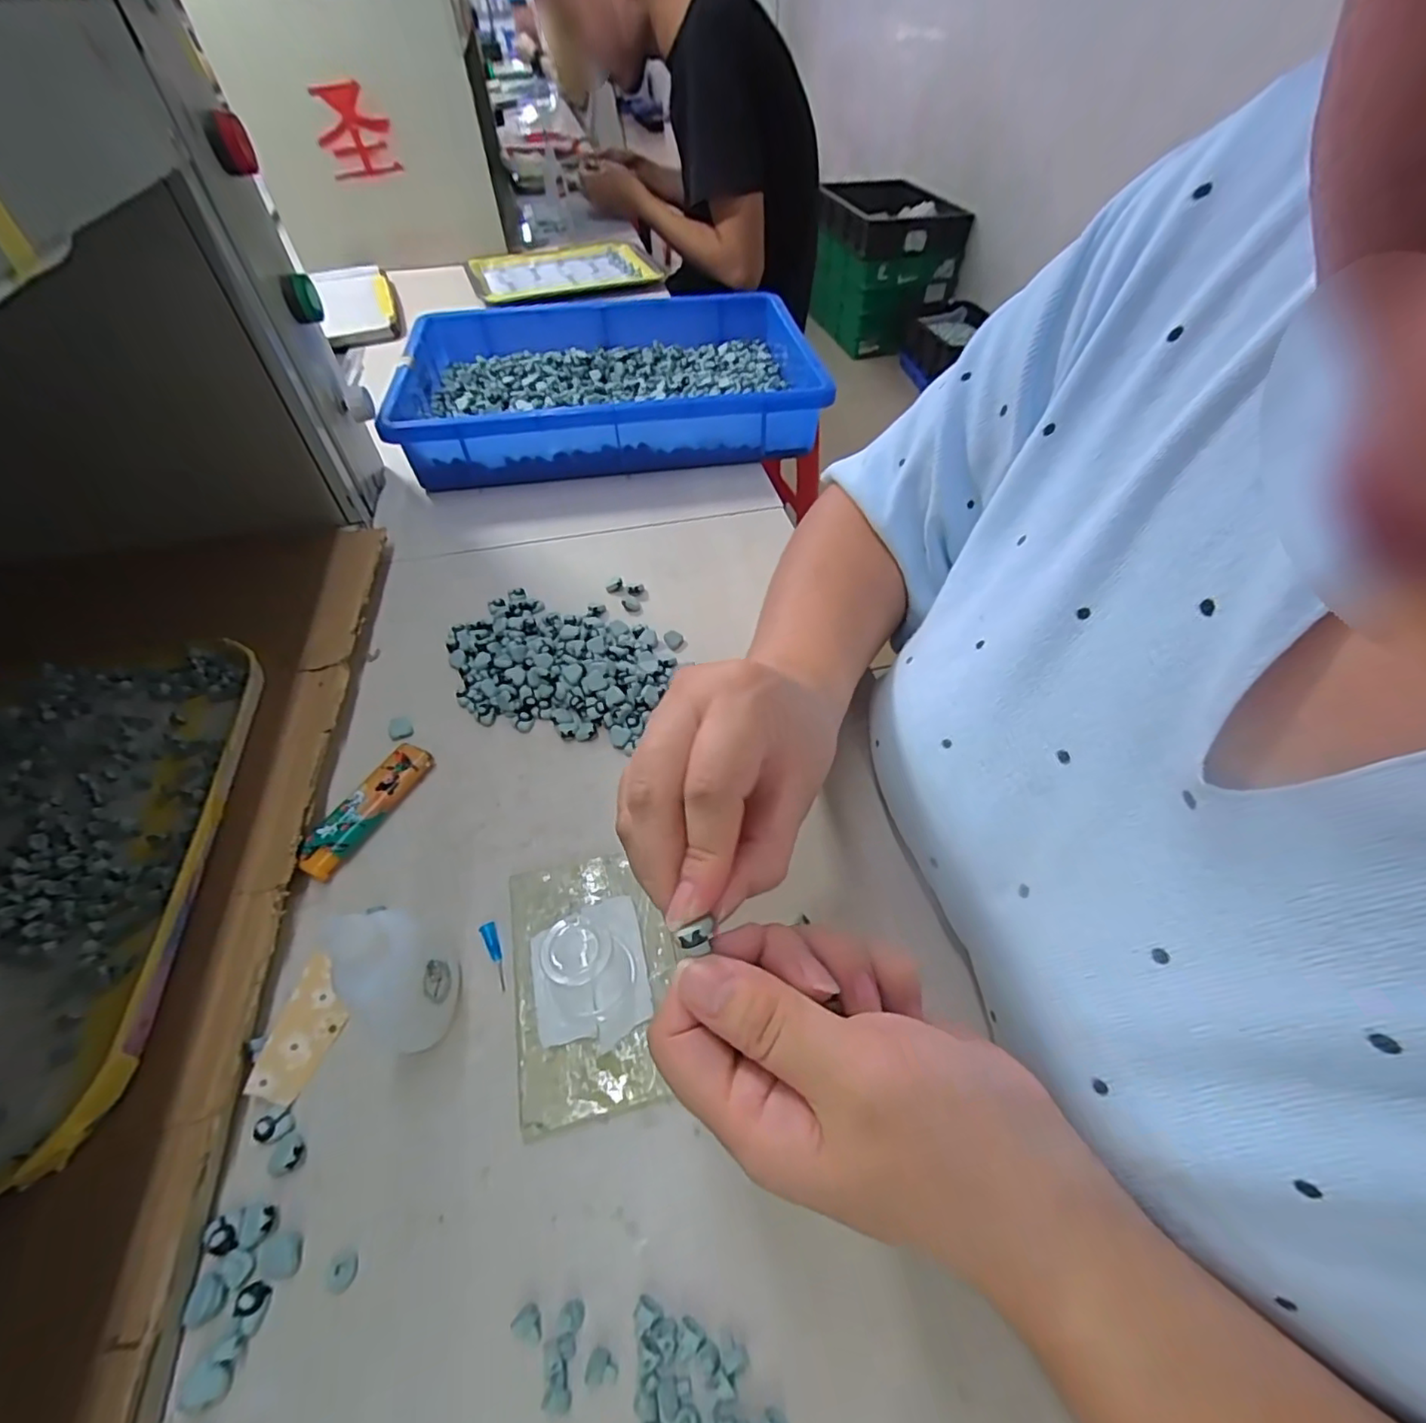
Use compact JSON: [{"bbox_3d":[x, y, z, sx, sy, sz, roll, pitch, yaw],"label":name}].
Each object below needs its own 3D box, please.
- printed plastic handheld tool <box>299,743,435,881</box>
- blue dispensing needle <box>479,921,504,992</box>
[{"bbox_3d":[-0.179,0.050,0.313,0.022,0.010,0.076,23,53,18],"label":"printed plastic handheld tool"},{"bbox_3d":[-0.097,0.108,0.268,0.006,0.004,0.030,-23,56,-17],"label":"blue dispensing needle"}]

